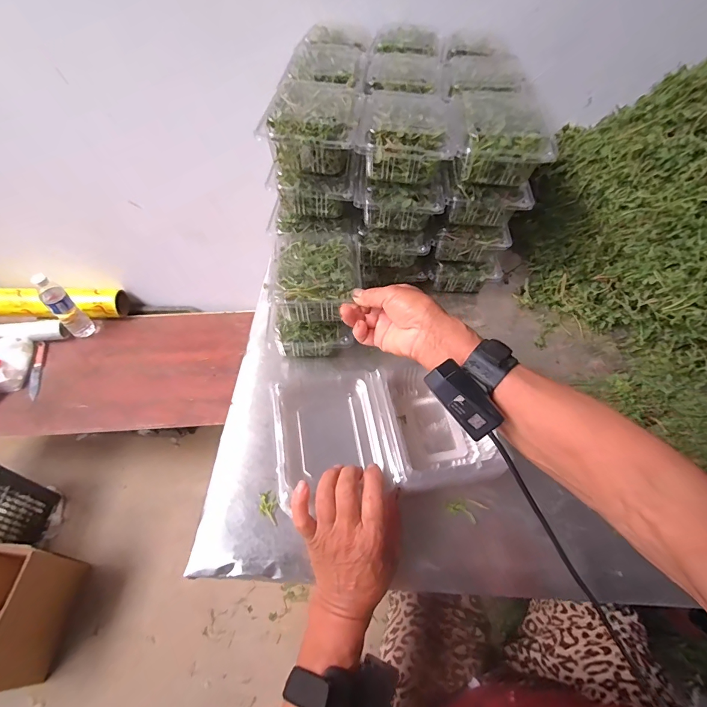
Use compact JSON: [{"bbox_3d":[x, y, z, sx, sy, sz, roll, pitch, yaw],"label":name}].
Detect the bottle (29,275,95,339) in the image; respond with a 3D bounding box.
[{"bbox_3d":[-0.813,-0.125,1.083,0.065,0.229,0.062,39,62,23],"label":"bottle"}]

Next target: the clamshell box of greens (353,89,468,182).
[{"bbox_3d":[0.066,-0.278,0.489,0.117,0.054,0.149,4,54,0],"label":"clamshell box of greens"}]

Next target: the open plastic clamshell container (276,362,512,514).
[{"bbox_3d":[0.031,0.082,0.419,0.225,0.048,0.150,-10,55,-9],"label":"open plastic clamshell container"}]

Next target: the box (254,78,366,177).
[{"bbox_3d":[-0.046,-0.286,0.480,0.110,0.059,0.148,6,54,2],"label":"box"}]

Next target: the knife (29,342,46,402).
[{"bbox_3d":[-0.901,0.046,1.092,0.025,0.014,0.201,-12,56,-11],"label":"knife"}]

